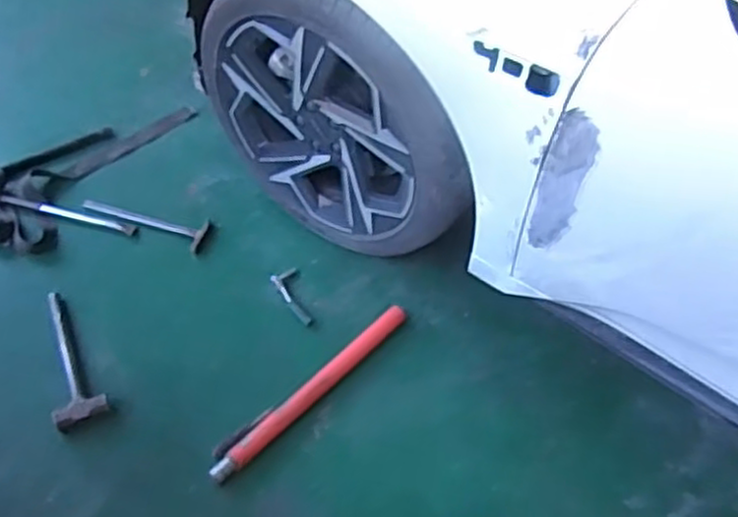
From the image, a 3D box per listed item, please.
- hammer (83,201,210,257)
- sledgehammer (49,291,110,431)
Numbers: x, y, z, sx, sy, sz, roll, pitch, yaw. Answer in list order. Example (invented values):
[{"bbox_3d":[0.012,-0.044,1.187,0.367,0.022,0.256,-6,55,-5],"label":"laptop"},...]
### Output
[{"bbox_3d":[-0.532,-0.089,1.761,0.309,0.025,0.104,16,55,6],"label":"hammer"},{"bbox_3d":[-0.636,0.201,1.519,0.108,0.043,0.323,-22,59,-19],"label":"sledgehammer"}]

